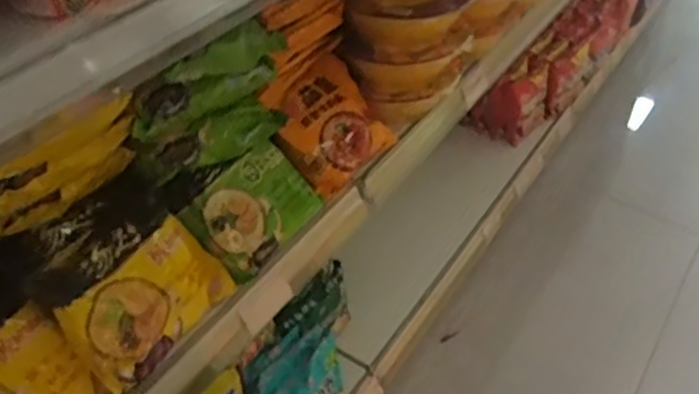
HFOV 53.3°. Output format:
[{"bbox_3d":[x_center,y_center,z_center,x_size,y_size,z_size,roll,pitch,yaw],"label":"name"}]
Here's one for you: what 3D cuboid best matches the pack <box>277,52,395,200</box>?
[{"bbox_3d":[-0.025,-0.083,0.821,0.134,0.132,0.040,-42,18,-27],"label":"pack"}]

